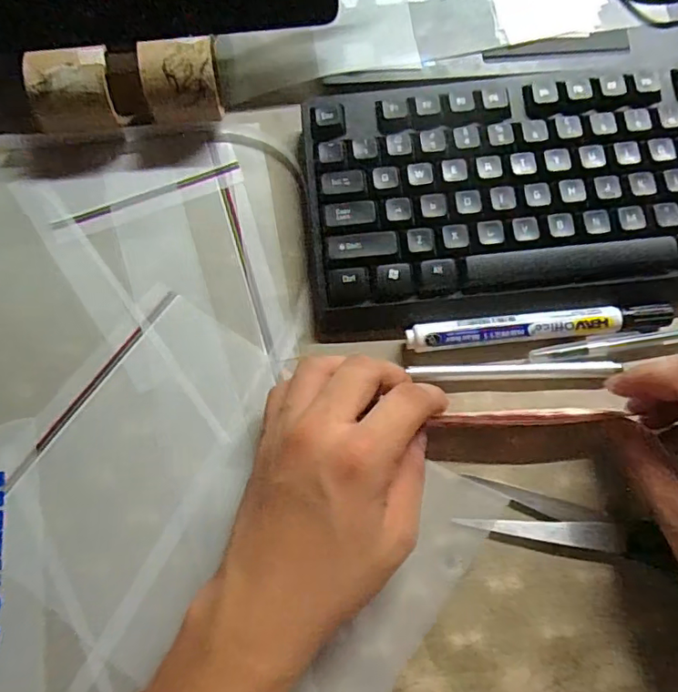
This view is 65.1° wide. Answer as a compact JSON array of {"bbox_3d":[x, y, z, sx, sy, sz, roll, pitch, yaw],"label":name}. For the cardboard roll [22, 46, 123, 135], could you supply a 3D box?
[{"bbox_3d":[-0.149,-0.142,0.304,0.043,0.040,0.038,-6,76,-1],"label":"cardboard roll"}]

